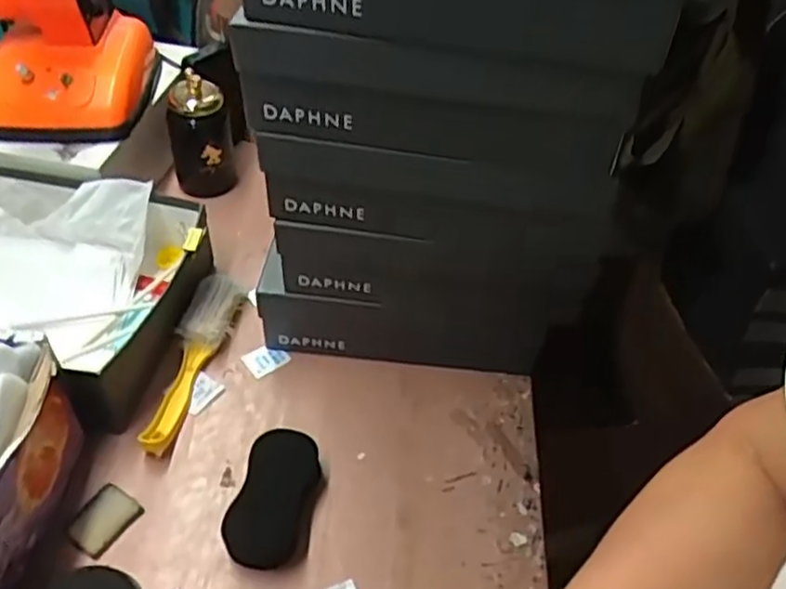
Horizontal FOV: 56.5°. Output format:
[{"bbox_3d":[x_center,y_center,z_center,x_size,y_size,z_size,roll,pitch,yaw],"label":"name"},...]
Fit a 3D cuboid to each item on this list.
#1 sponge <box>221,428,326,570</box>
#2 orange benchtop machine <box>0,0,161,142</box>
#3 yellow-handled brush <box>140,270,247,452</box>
[{"bbox_3d":[-0.107,0.186,0.674,0.071,0.036,0.125,11,47,6],"label":"sponge"},{"bbox_3d":[-0.391,-0.312,0.845,0.187,0.198,0.175,-4,47,-8],"label":"orange benchtop machine"},{"bbox_3d":[-0.208,0.066,0.775,0.056,0.043,0.225,7,46,2],"label":"yellow-handled brush"}]

